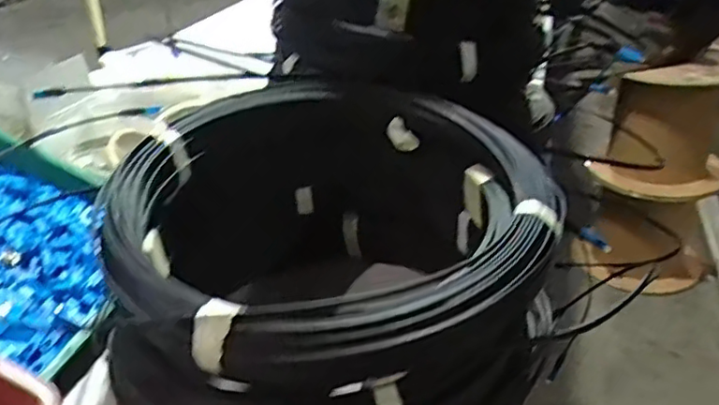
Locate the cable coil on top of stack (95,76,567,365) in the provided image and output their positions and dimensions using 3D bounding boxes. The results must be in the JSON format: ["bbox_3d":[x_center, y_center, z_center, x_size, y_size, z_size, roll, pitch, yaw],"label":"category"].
[{"bbox_3d":[-0.023,-0.006,0.398,0.265,0.055,0.263,-1,30,0],"label":"cable coil on top of stack"}]

